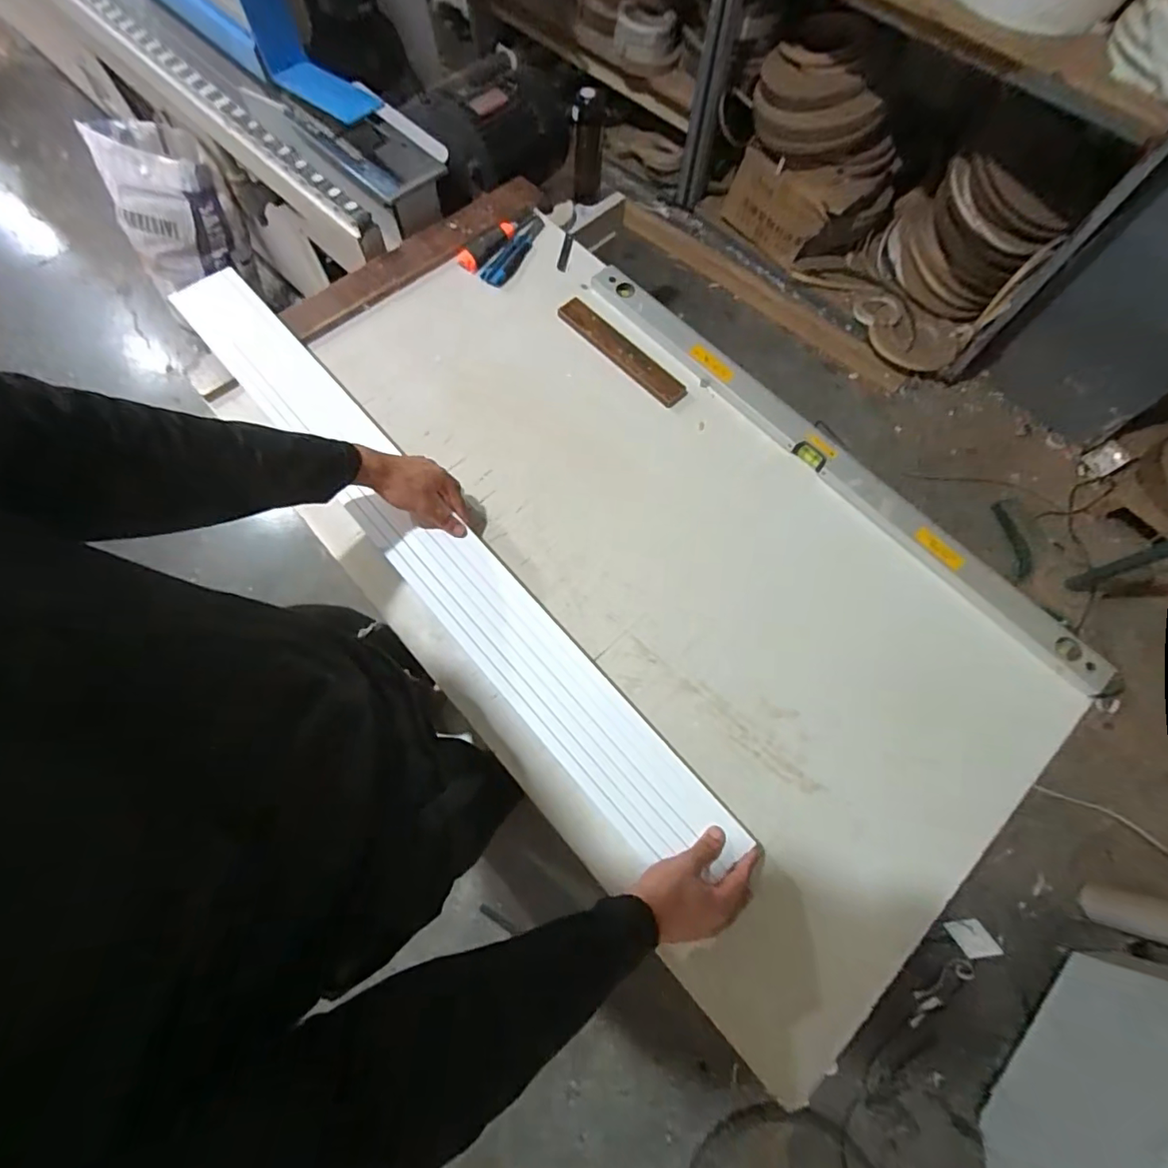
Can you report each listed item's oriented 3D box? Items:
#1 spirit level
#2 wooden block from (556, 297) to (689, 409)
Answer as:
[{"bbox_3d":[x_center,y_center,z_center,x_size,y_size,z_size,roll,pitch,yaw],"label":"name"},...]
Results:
[{"bbox_3d":[0.360,-0.205,0.804,0.070,0.023,0.942,-40,76,-14],"label":"spirit level"},{"bbox_3d":[0.061,-0.387,0.872,0.047,0.017,0.260,-42,76,-15],"label":"wooden block"}]

